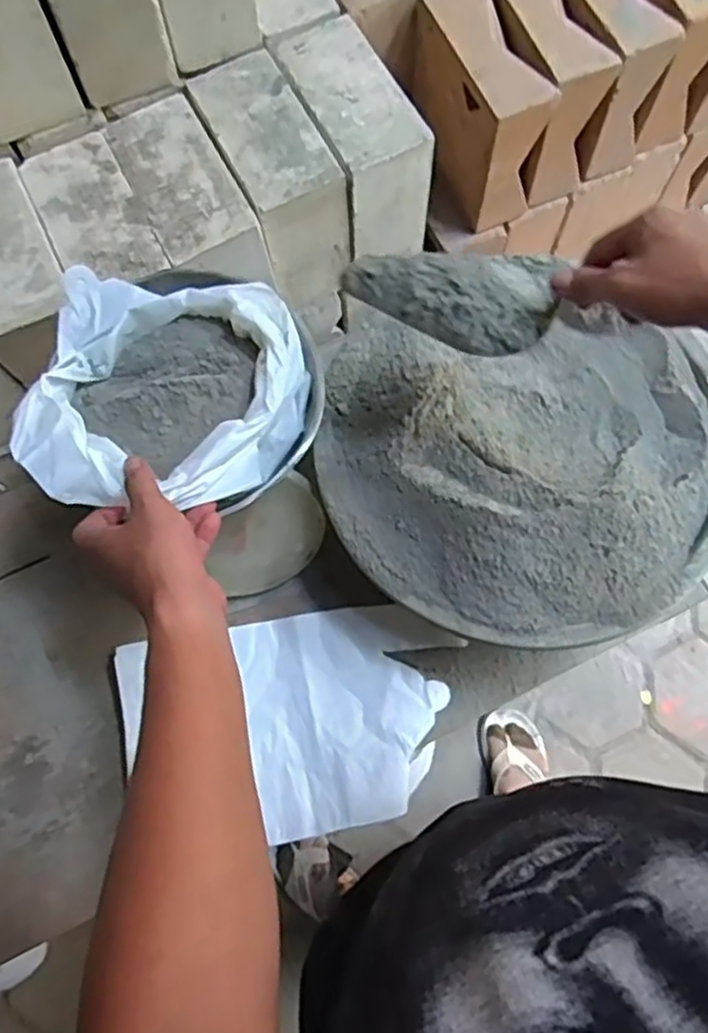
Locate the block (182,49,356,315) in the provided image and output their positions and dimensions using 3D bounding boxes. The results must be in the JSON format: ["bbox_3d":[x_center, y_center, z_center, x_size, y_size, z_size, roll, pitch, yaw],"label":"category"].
[{"bbox_3d":[-0.093,-0.388,0.878,0.100,0.175,0.204,-27,74,-7],"label":"block"}]

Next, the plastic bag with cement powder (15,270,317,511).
[{"bbox_3d":[-0.160,-0.104,0.636,0.220,0.090,0.216,6,73,3],"label":"plastic bag with cement powder"}]

